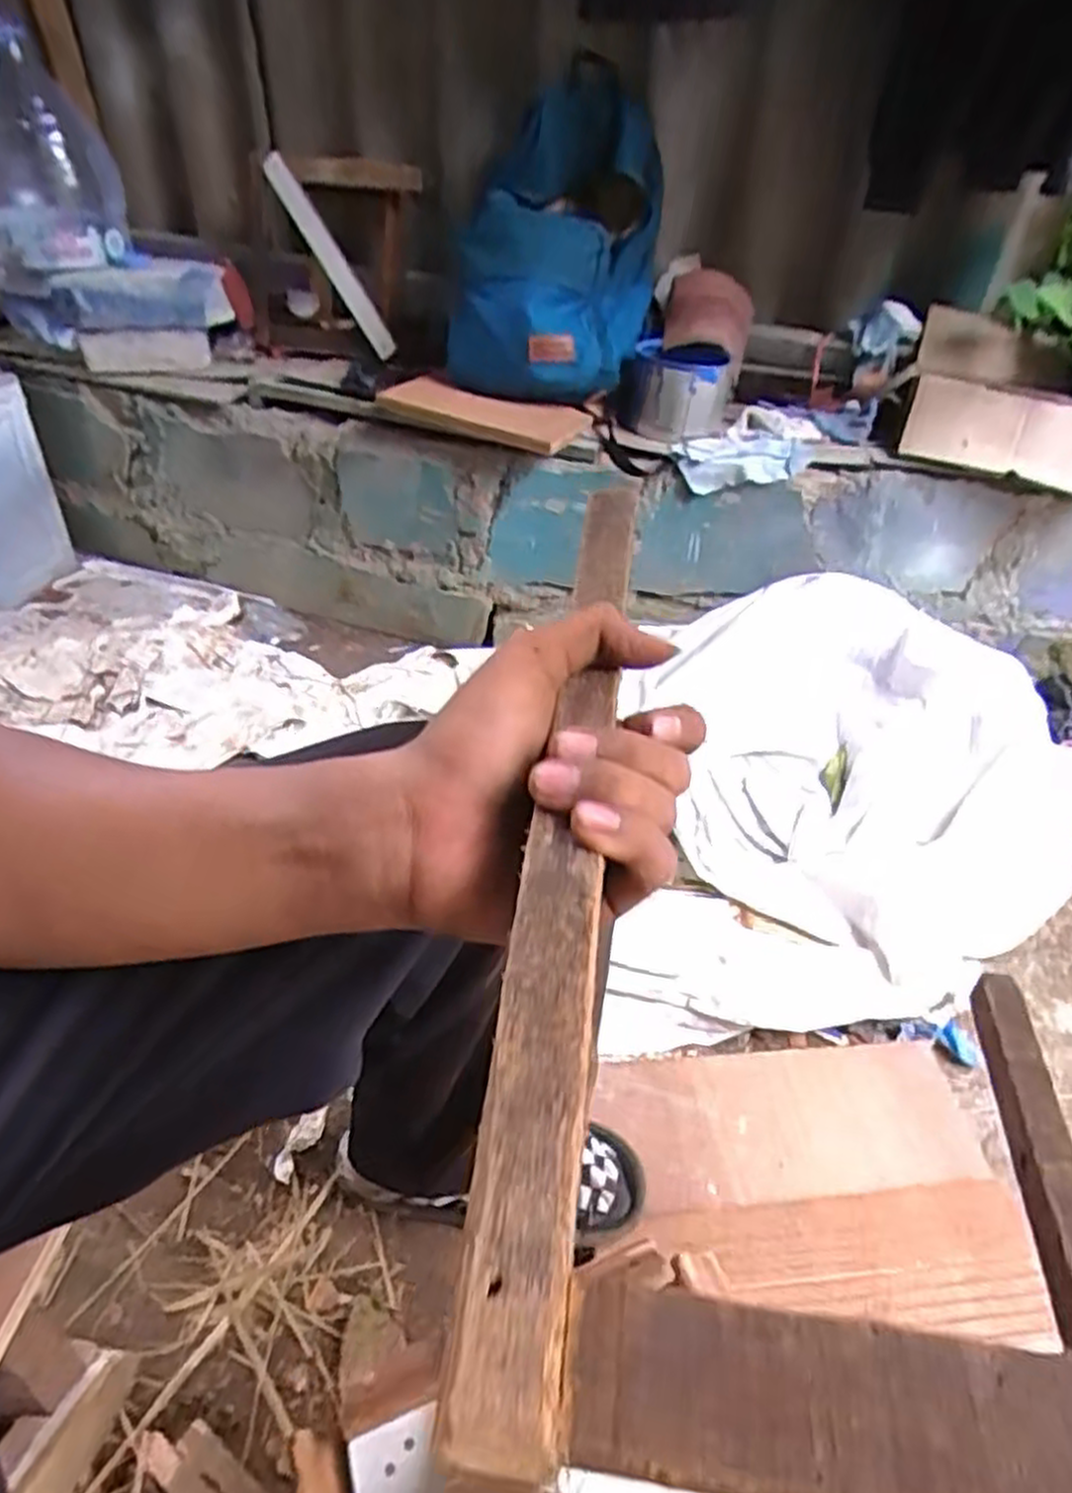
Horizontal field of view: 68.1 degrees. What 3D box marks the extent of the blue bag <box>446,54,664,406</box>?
[{"bbox_3d":[0.020,-0.763,1.222,0.332,0.410,0.308,3,40,0],"label":"blue bag"}]

